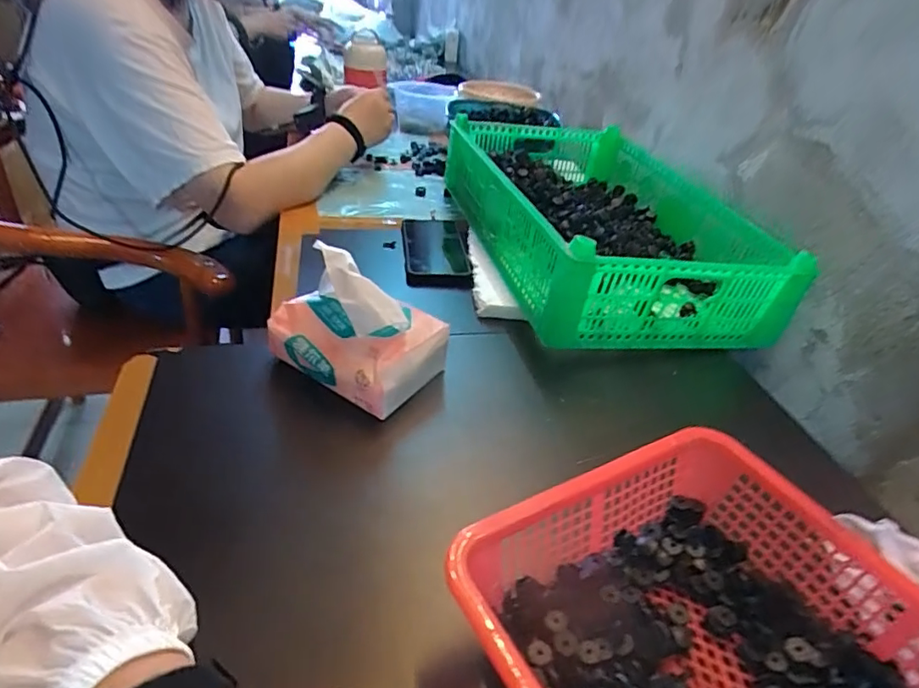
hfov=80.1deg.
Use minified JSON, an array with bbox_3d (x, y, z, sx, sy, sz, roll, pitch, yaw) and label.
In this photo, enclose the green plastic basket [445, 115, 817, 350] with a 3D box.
[{"bbox_3d":[0.181,-0.174,0.742,0.306,0.122,0.476,-5,35,-14],"label":"green plastic basket"}]

